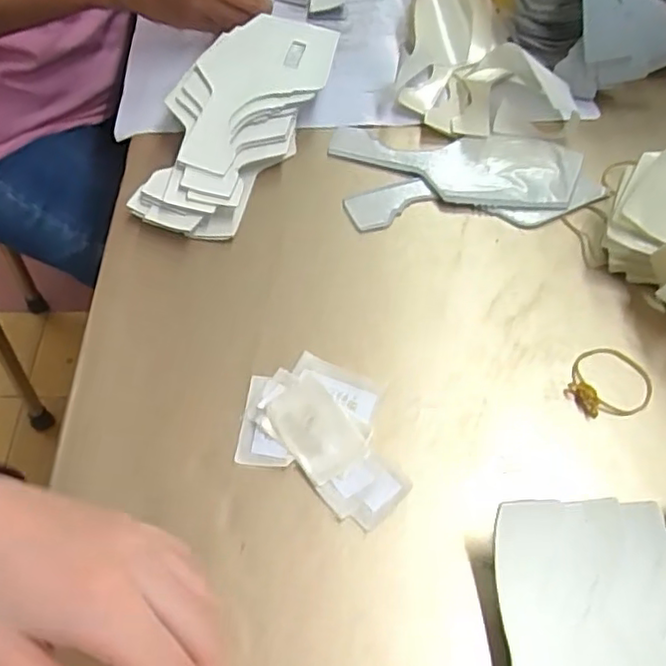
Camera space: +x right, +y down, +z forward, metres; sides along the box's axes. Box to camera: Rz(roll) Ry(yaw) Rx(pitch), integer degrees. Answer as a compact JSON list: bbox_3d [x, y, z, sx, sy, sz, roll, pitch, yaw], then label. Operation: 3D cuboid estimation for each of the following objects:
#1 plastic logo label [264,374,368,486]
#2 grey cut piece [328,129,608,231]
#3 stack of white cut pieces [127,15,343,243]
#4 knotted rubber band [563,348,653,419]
[{"bbox_3d":[-0.011,0.051,0.348,0.036,0.007,0.056,-33,61,-24],"label":"plastic logo label"},{"bbox_3d":[0.094,-0.118,0.469,0.180,0.007,0.099,-1,53,-3],"label":"grey cut piece"},{"bbox_3d":[-0.070,-0.159,0.477,0.099,0.040,0.213,16,55,10],"label":"stack of white cut pieces"},{"bbox_3d":[0.161,0.028,0.371,0.045,0.009,0.049,24,56,15],"label":"knotted rubber band"}]

